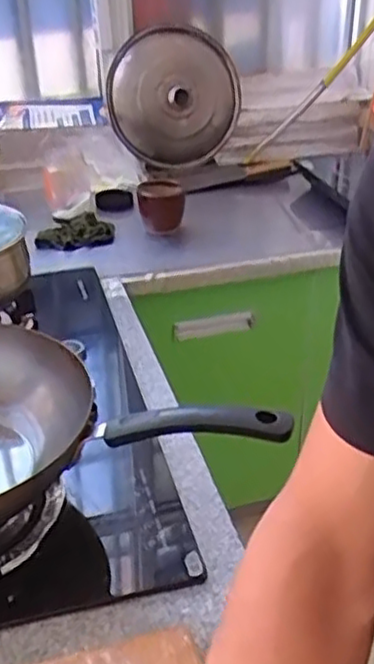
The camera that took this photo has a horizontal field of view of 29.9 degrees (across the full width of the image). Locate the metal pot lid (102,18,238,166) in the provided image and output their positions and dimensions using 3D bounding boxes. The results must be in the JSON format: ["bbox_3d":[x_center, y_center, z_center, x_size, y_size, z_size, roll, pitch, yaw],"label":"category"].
[{"bbox_3d":[-0.031,-0.573,1.708,0.325,0.327,0.053,11,10,-21],"label":"metal pot lid"}]

